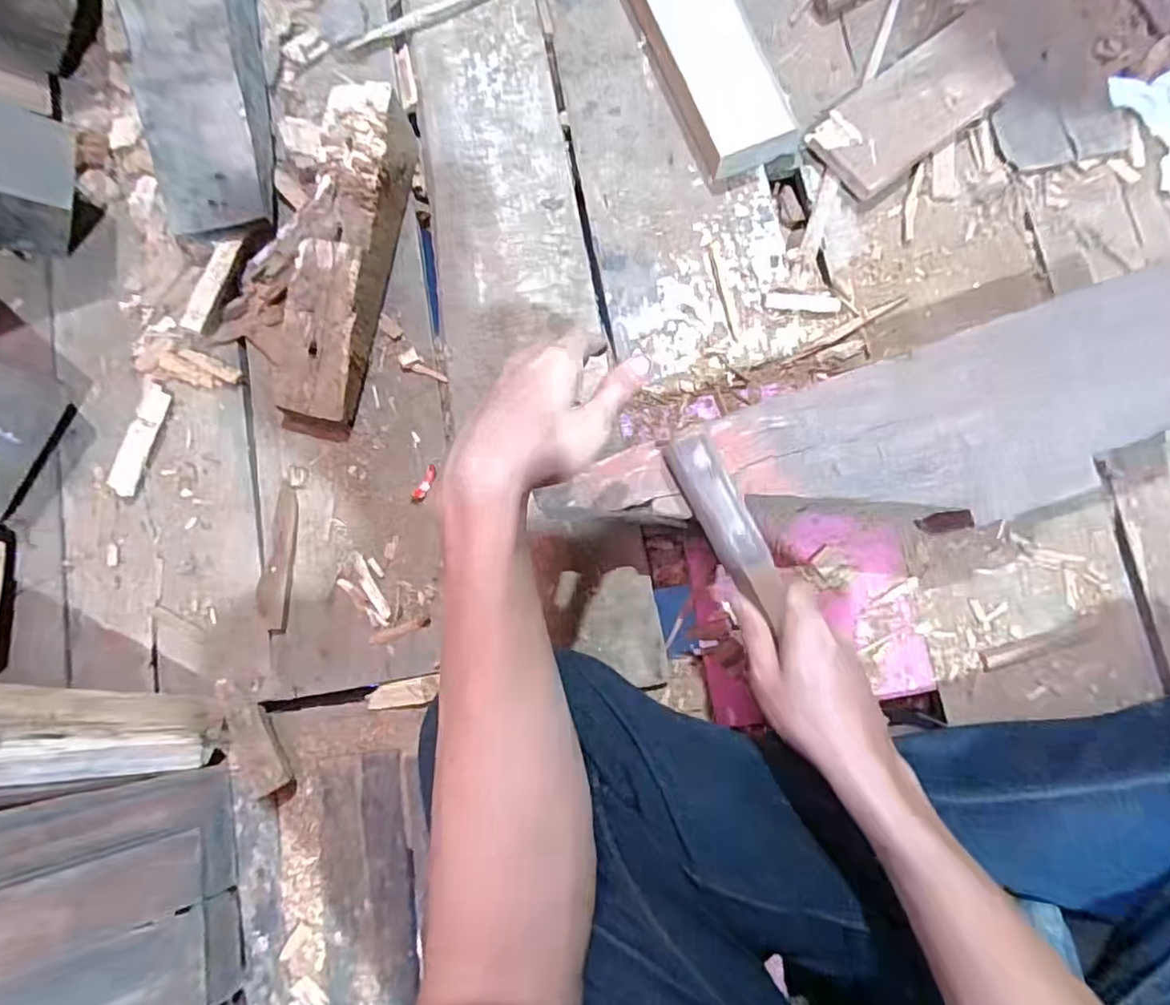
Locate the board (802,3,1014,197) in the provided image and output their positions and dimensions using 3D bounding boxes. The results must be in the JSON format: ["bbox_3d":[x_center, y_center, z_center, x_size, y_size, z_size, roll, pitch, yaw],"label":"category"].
[{"bbox_3d":[0.308,-0.369,0.567,0.206,0.024,0.086,-38,82,-3],"label":"board"}]

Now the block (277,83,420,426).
[{"bbox_3d":[-0.218,-0.222,0.551,0.072,0.076,0.293,11,83,4],"label":"block"}]

